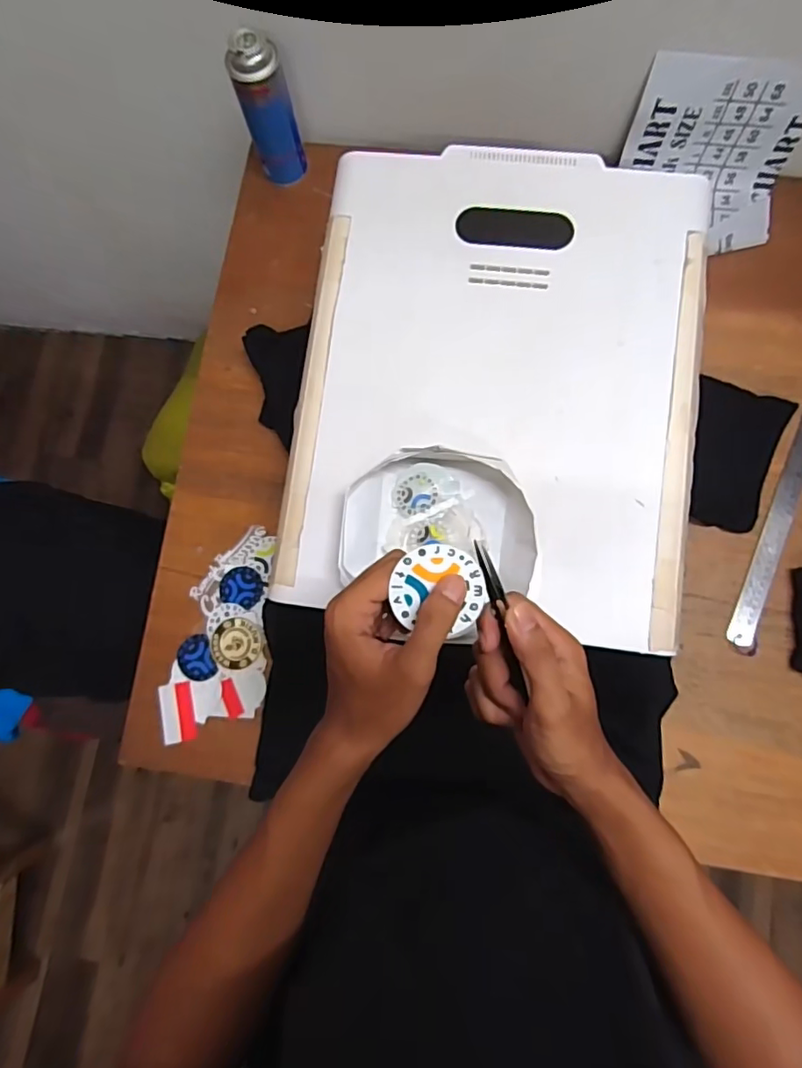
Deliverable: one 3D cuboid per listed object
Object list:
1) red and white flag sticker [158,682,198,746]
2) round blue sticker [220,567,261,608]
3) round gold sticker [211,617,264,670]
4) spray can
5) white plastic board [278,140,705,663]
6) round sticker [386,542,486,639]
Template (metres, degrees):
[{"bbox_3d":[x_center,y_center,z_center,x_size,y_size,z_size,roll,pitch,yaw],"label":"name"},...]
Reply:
[{"bbox_3d":[-0.279,0.224,0.704,0.042,0.004,0.072,-8,80,-5],"label":"red and white flag sticker"},{"bbox_3d":[-0.205,0.067,0.725,0.054,0.005,0.048,16,84,5],"label":"round blue sticker"},{"bbox_3d":[-0.207,0.138,0.711,0.064,0.005,0.062,0,82,3],"label":"round gold sticker"},{"bbox_3d":[-0.170,-0.544,0.737,0.065,0.175,0.063,0,82,3],"label":"spray can"},{"bbox_3d":[0.097,-0.161,0.574,0.395,0.022,0.494,8,83,5],"label":"white plastic board"},{"bbox_3d":[0.024,0.034,0.347,0.056,0.004,0.053,0,99,-2],"label":"round sticker"}]

